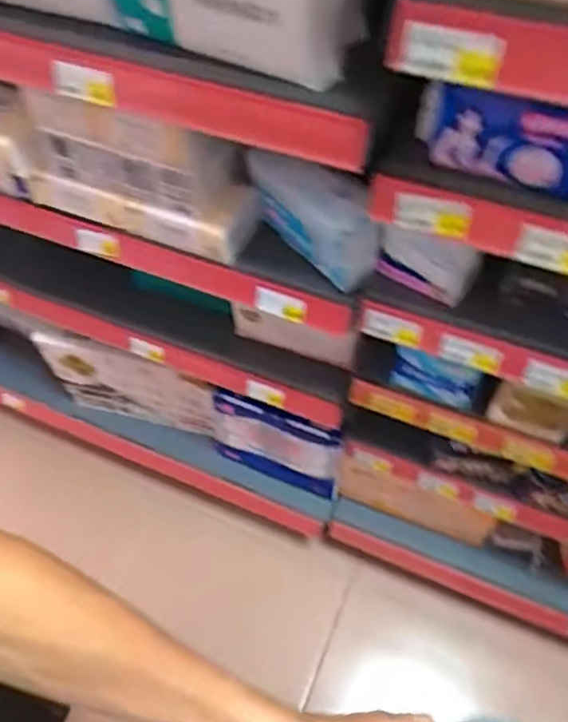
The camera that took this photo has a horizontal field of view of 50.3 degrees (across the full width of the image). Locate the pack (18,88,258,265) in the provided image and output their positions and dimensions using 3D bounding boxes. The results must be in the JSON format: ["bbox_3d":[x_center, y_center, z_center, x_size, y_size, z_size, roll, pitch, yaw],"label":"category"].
[{"bbox_3d":[-0.168,-0.246,0.702,0.282,0.183,0.106,22,62,16],"label":"pack"}]

